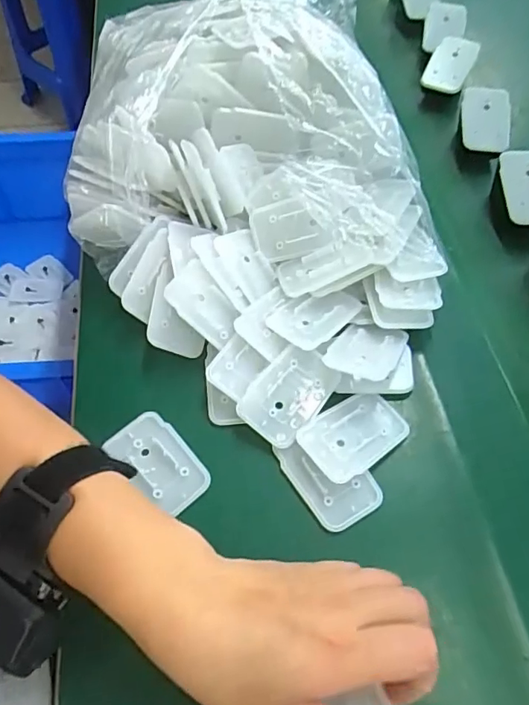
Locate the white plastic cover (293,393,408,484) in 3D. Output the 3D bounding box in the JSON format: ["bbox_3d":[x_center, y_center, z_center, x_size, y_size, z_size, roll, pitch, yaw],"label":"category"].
[{"bbox_3d":[0.057,0.051,0.332,0.064,0.009,0.044,-33,63,-20],"label":"white plastic cover"}]

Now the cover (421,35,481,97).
[{"bbox_3d":[0.186,-0.288,0.523,0.040,0.008,0.062,25,79,14],"label":"cover"}]

